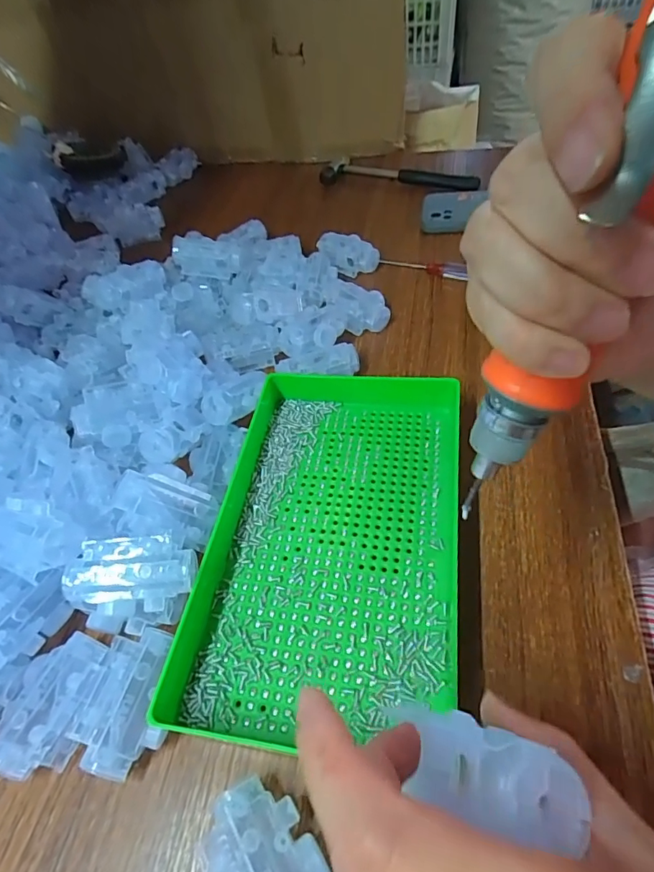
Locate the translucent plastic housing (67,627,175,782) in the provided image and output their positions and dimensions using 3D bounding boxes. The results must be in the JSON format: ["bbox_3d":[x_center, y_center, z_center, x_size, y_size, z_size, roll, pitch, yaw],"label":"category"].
[{"bbox_3d":[-0.104,0.142,0.255,0.038,0.026,0.067,7,53,13],"label":"translucent plastic housing"}]

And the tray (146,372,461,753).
[{"bbox_3d":[0.003,0.060,0.300,0.153,0.033,0.241,4,52,12],"label":"tray"}]

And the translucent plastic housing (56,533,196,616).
[{"bbox_3d":[-0.110,0.081,0.271,0.070,0.031,0.041,-9,50,1],"label":"translucent plastic housing"}]

